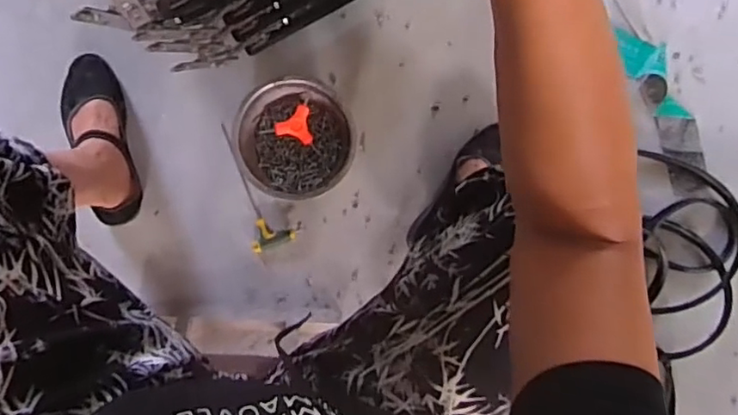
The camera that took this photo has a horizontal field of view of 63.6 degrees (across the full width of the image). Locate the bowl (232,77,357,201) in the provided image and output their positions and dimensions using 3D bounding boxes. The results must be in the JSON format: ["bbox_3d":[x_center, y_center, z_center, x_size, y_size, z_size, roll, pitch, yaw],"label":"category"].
[{"bbox_3d":[-0.114,-0.105,0.918,0.179,0.055,0.172,0,92,-4],"label":"bowl"}]

